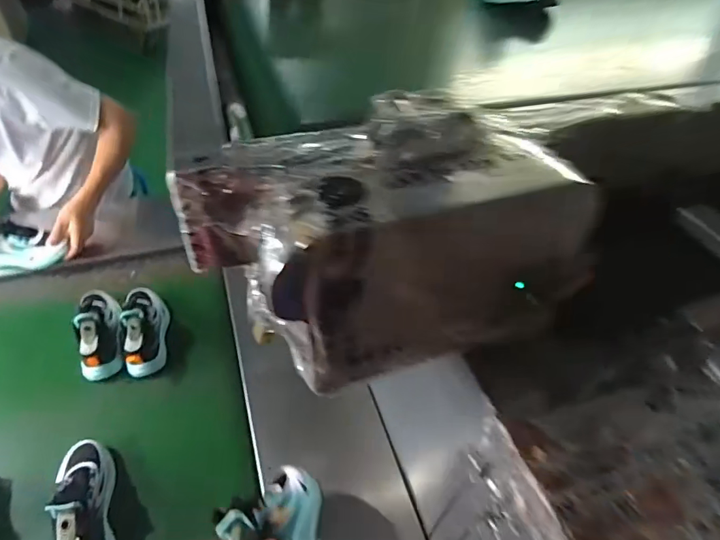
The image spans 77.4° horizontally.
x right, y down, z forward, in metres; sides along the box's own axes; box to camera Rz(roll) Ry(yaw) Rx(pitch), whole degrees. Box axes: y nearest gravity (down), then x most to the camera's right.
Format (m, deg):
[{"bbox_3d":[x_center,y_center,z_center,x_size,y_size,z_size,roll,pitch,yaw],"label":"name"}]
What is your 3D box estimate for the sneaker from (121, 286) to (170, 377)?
[{"bbox_3d":[-0.466,0.111,0.958,0.087,0.110,0.224,-10,47,-14],"label":"sneaker"}]

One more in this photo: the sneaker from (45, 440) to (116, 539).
[{"bbox_3d":[-0.436,0.366,0.710,0.072,0.111,0.214,-16,49,-20],"label":"sneaker"}]

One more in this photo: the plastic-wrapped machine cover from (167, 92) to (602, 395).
[{"bbox_3d":[0.009,-0.015,0.387,0.287,0.216,0.109,-9,47,-14],"label":"plastic-wrapped machine cover"}]

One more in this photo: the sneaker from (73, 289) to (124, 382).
[{"bbox_3d":[-0.534,0.118,0.935,0.083,0.101,0.197,-8,46,-13],"label":"sneaker"}]

